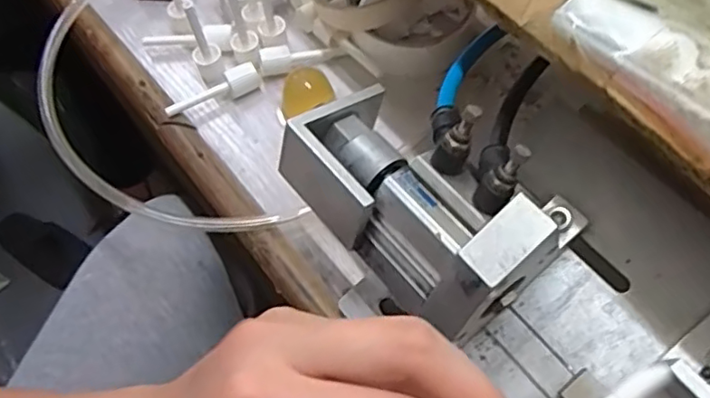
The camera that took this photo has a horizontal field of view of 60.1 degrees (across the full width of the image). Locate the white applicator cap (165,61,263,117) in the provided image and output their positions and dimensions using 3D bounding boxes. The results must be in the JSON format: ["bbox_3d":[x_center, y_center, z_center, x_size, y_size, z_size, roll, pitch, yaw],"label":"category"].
[{"bbox_3d":[-0.094,-0.071,0.409,0.064,0.012,0.015,-33,65,-12],"label":"white applicator cap"}]

